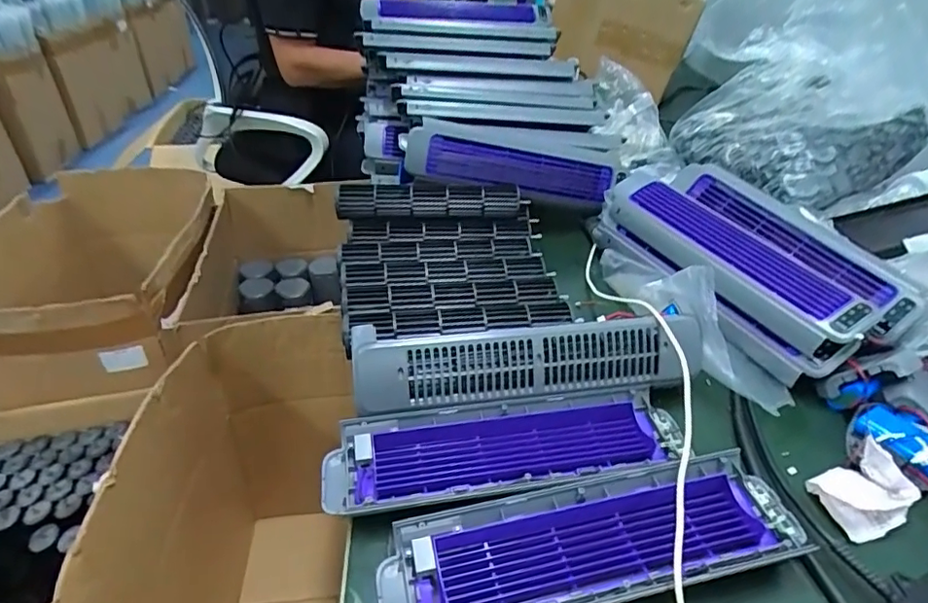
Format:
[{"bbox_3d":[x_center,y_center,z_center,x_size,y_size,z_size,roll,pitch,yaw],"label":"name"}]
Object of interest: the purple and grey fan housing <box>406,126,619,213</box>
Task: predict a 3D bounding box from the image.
[{"bbox_3d":[0.067,-0.170,0.697,0.277,0.066,0.058,4,35,-21],"label":"purple and grey fan housing"}]

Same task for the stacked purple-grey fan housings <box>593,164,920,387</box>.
[{"bbox_3d":[0.306,-0.051,0.603,0.172,0.086,0.316,-20,42,-24],"label":"stacked purple-grey fan housings"}]

